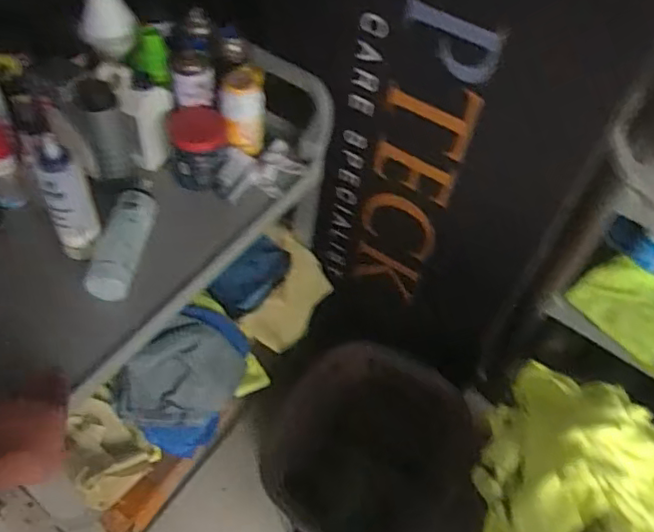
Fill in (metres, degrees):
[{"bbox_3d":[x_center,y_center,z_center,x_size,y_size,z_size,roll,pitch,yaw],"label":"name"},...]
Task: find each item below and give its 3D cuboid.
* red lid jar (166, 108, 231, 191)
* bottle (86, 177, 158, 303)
[{"bbox_3d":[-0.209,-0.197,1.007,0.095,0.090,0.105,-9,54,-12],"label":"red lid jar"},{"bbox_3d":[-0.298,-0.050,0.910,0.065,0.054,0.208,7,52,0],"label":"bottle"}]

